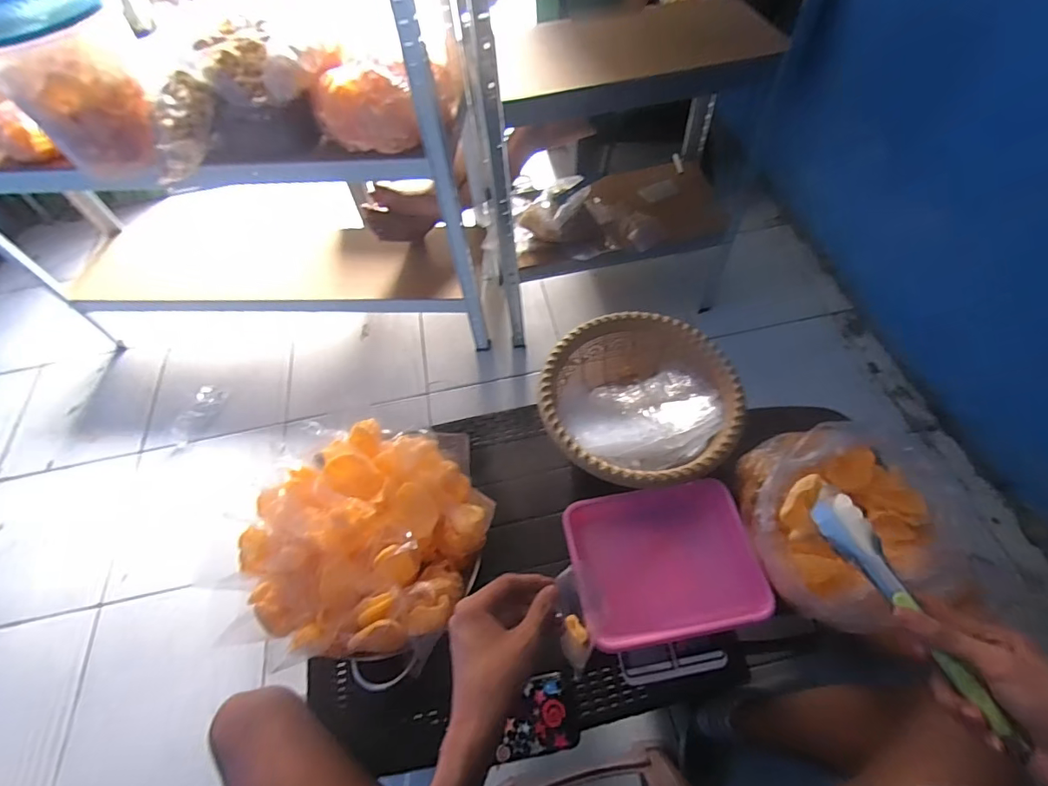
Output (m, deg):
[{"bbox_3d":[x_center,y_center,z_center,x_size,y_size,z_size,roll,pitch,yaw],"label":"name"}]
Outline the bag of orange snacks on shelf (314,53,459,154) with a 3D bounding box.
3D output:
[{"bbox_3d":[-0.266,-0.579,0.945,0.263,0.131,0.194,-5,57,1],"label":"bag of orange snacks on shelf"}]

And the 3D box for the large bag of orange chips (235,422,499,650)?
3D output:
[{"bbox_3d":[-0.199,0.171,0.609,0.281,0.141,0.270,-36,62,-17],"label":"large bag of orange chips"}]

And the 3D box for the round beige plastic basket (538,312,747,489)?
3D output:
[{"bbox_3d":[0.161,0.026,0.722,0.257,0.127,0.264,-2,57,3],"label":"round beige plastic basket"}]

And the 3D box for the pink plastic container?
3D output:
[{"bbox_3d":[0.175,0.215,0.628,0.224,0.054,0.183,-11,57,-3],"label":"pink plastic container"}]

